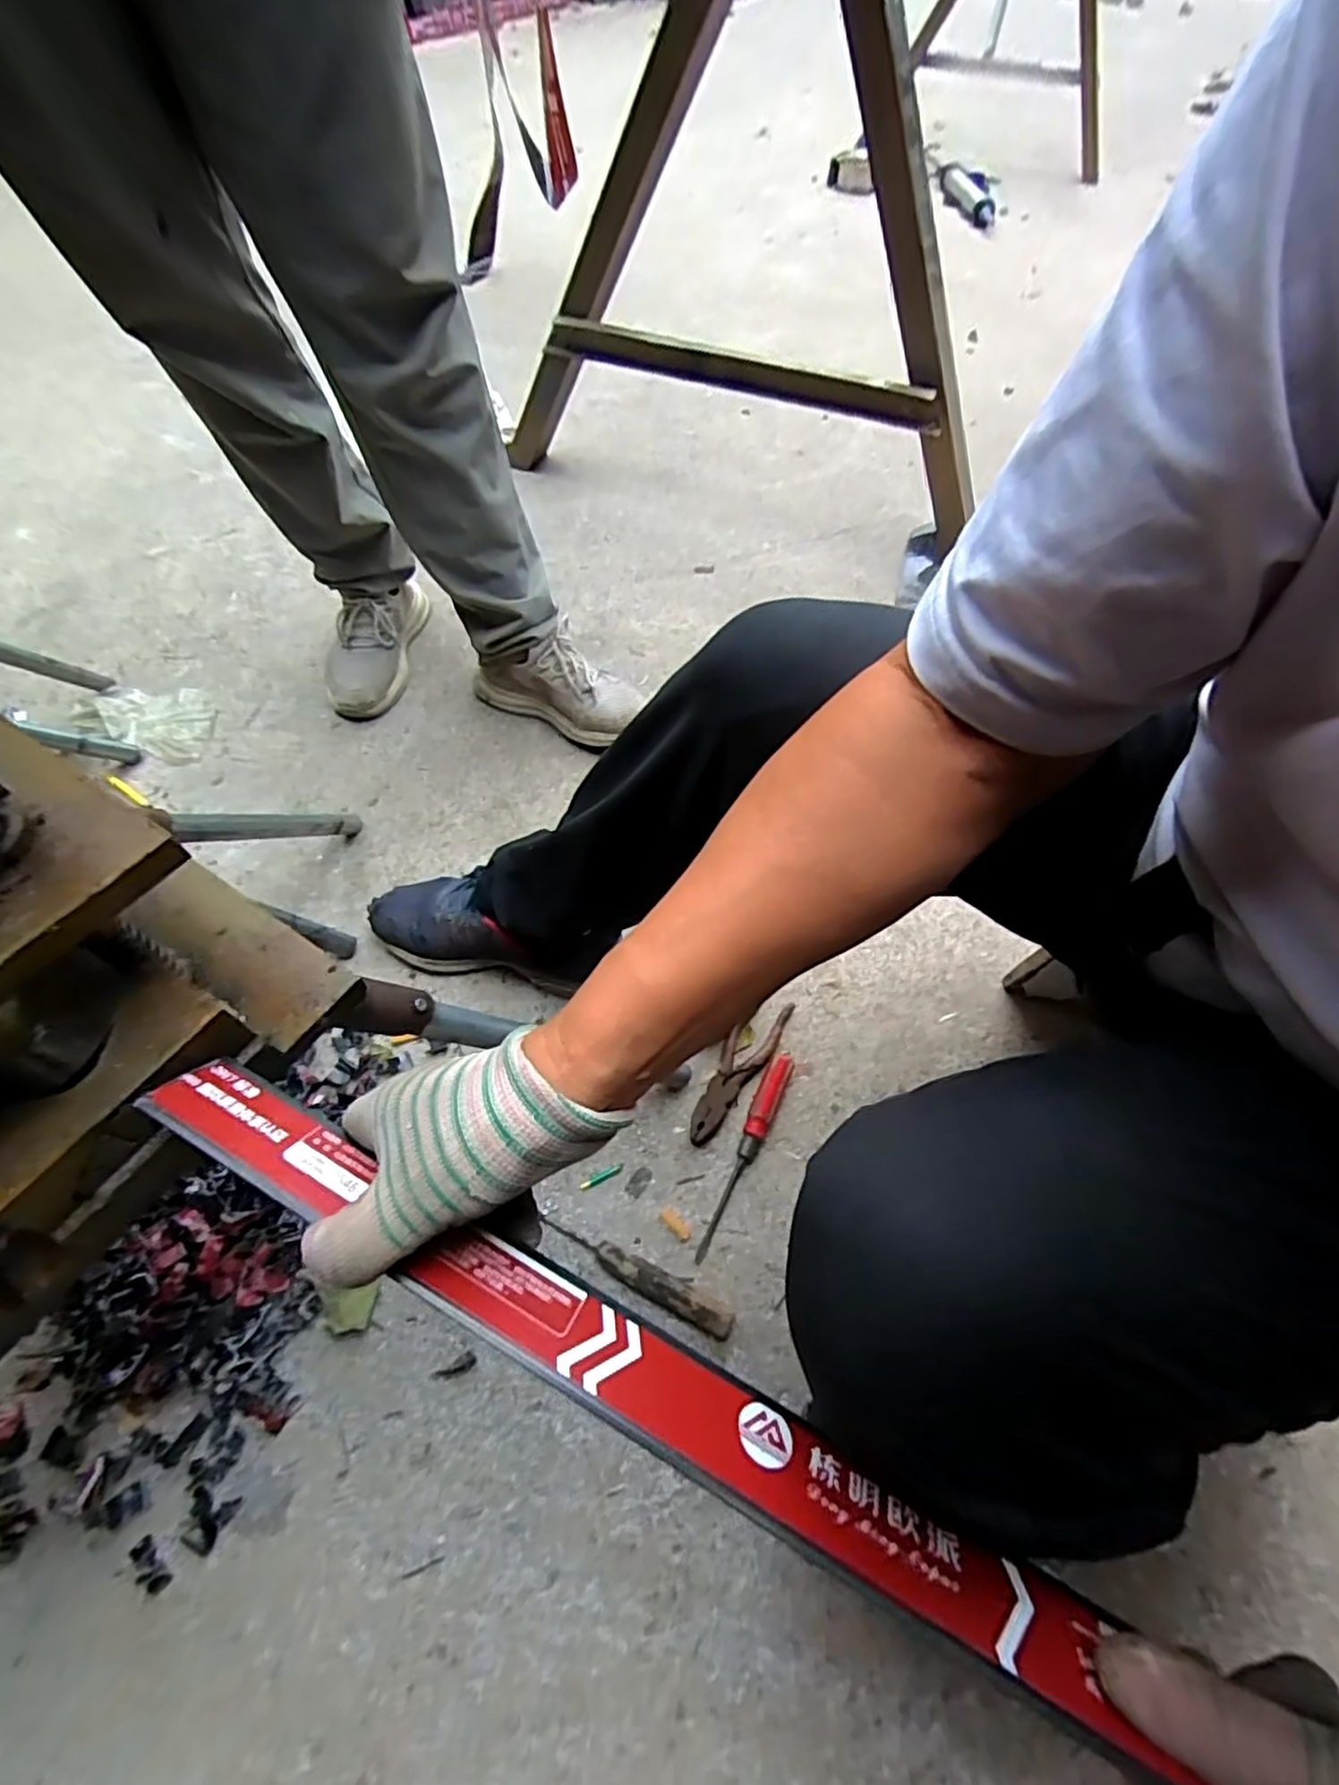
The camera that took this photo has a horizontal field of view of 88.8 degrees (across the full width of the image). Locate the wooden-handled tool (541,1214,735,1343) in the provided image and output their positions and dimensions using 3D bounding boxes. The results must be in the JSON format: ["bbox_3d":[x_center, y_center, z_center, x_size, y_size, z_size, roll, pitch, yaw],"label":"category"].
[{"bbox_3d":[-0.031,0.324,0.582,0.176,0.029,0.024,23,60,13],"label":"wooden-handled tool"}]

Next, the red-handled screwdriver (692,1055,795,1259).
[{"bbox_3d":[0.073,0.241,0.643,0.024,0.019,0.204,23,60,13],"label":"red-handled screwdriver"}]

